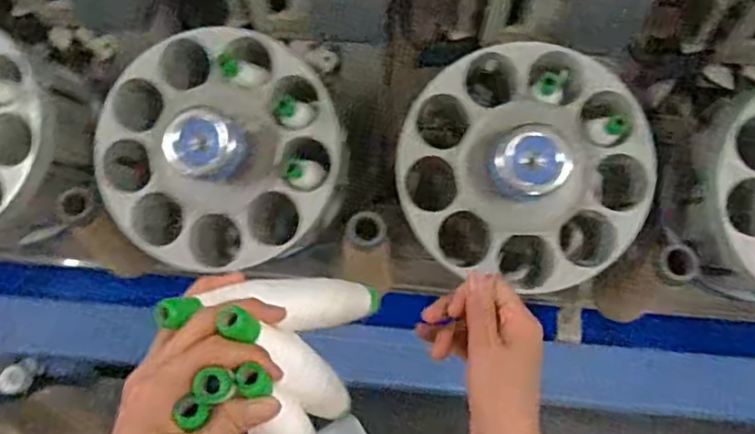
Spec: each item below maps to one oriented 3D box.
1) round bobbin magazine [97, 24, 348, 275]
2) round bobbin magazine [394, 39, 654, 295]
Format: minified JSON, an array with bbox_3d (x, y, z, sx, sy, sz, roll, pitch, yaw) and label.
[{"bbox_3d":[-0.165,-0.073,0.623,0.239,0.081,0.232,0,88,6],"label":"round bobbin magazine"},{"bbox_3d":[0.142,-0.054,0.596,0.239,0.104,0.239,0,87,6],"label":"round bobbin magazine"}]

